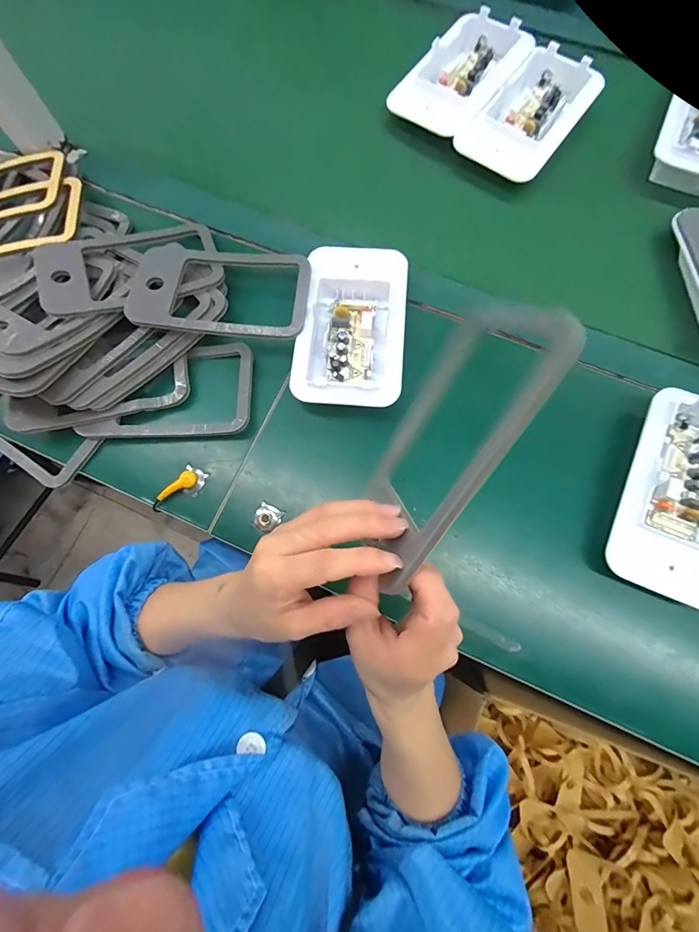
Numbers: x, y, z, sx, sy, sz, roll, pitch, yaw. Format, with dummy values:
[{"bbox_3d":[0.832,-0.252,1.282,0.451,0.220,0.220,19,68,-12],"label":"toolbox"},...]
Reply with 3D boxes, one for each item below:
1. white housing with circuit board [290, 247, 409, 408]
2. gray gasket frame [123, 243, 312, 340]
[{"bbox_3d":[0.004,-0.138,0.378,0.099,0.037,0.170,5,76,2],"label":"white housing with circuit board"},{"bbox_3d":[-0.129,-0.175,0.379,0.178,0.013,0.104,8,72,1],"label":"gray gasket frame"}]

